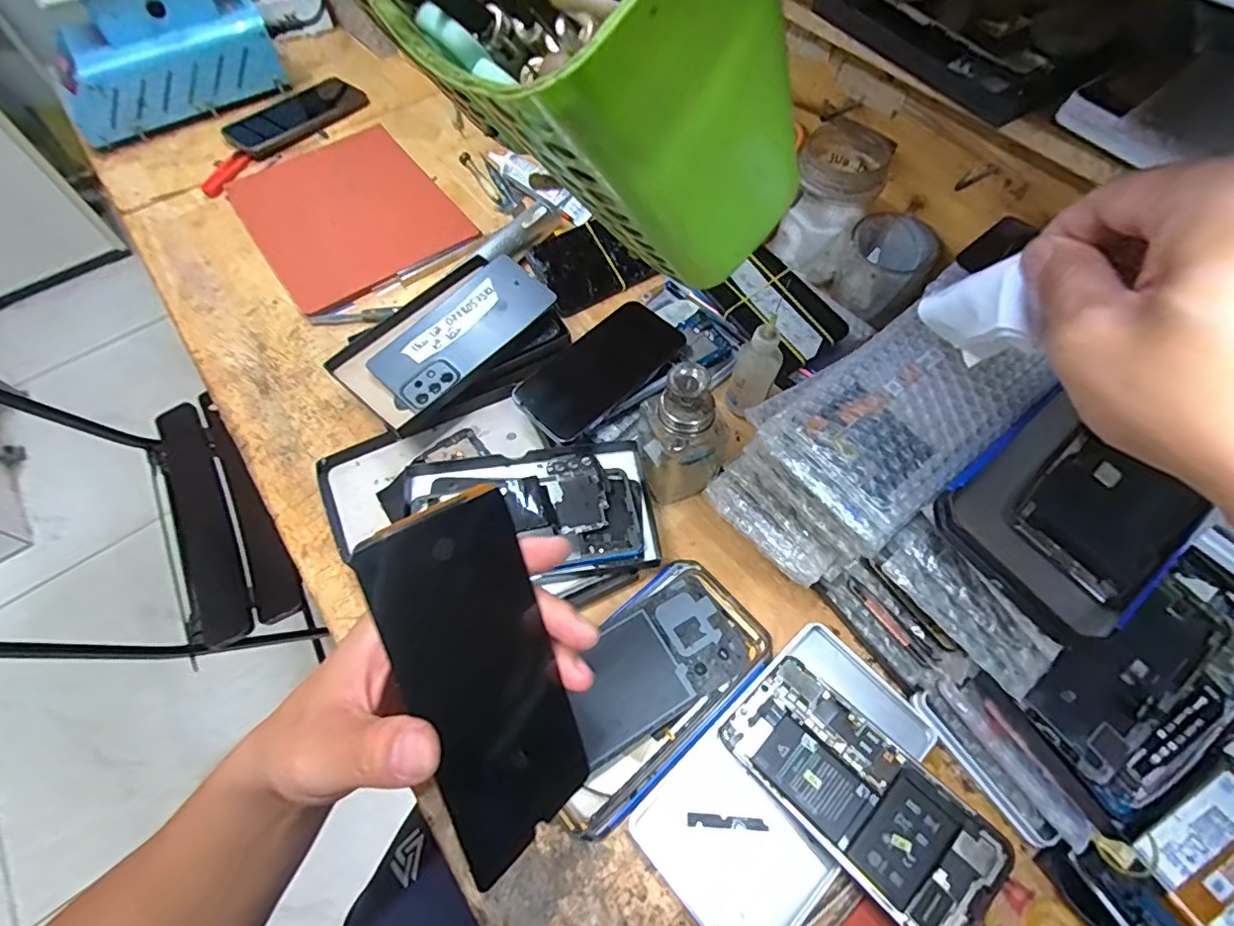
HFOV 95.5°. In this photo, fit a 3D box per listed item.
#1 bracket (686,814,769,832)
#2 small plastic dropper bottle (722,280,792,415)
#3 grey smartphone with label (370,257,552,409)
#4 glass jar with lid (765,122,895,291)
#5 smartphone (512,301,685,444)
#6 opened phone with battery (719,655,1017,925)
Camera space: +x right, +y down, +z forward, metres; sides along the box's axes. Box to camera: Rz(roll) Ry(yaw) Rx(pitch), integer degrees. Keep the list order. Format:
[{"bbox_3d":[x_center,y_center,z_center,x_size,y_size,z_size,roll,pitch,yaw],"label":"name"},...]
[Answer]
[{"bbox_3d":[0.068,0.221,0.344,0.049,0.004,0.007,3,64,4],"label":"bracket"},{"bbox_3d":[0.110,-0.078,0.441,0.033,0.121,0.037,21,64,12],"label":"small plastic dropper bottle"},{"bbox_3d":[-0.133,-0.116,0.487,0.075,0.008,0.160,40,73,13],"label":"grey smartphone with label"},{"bbox_3d":[0.195,-0.237,0.517,0.074,0.108,0.069,28,65,15],"label":"glass jar with lid"},{"bbox_3d":[-0.016,-0.081,0.480,0.140,0.009,0.081,-42,64,-8],"label":"smartphone"},{"bbox_3d":[0.146,0.198,0.340,0.076,0.005,0.155,-40,58,-18],"label":"opened phone with battery"}]

